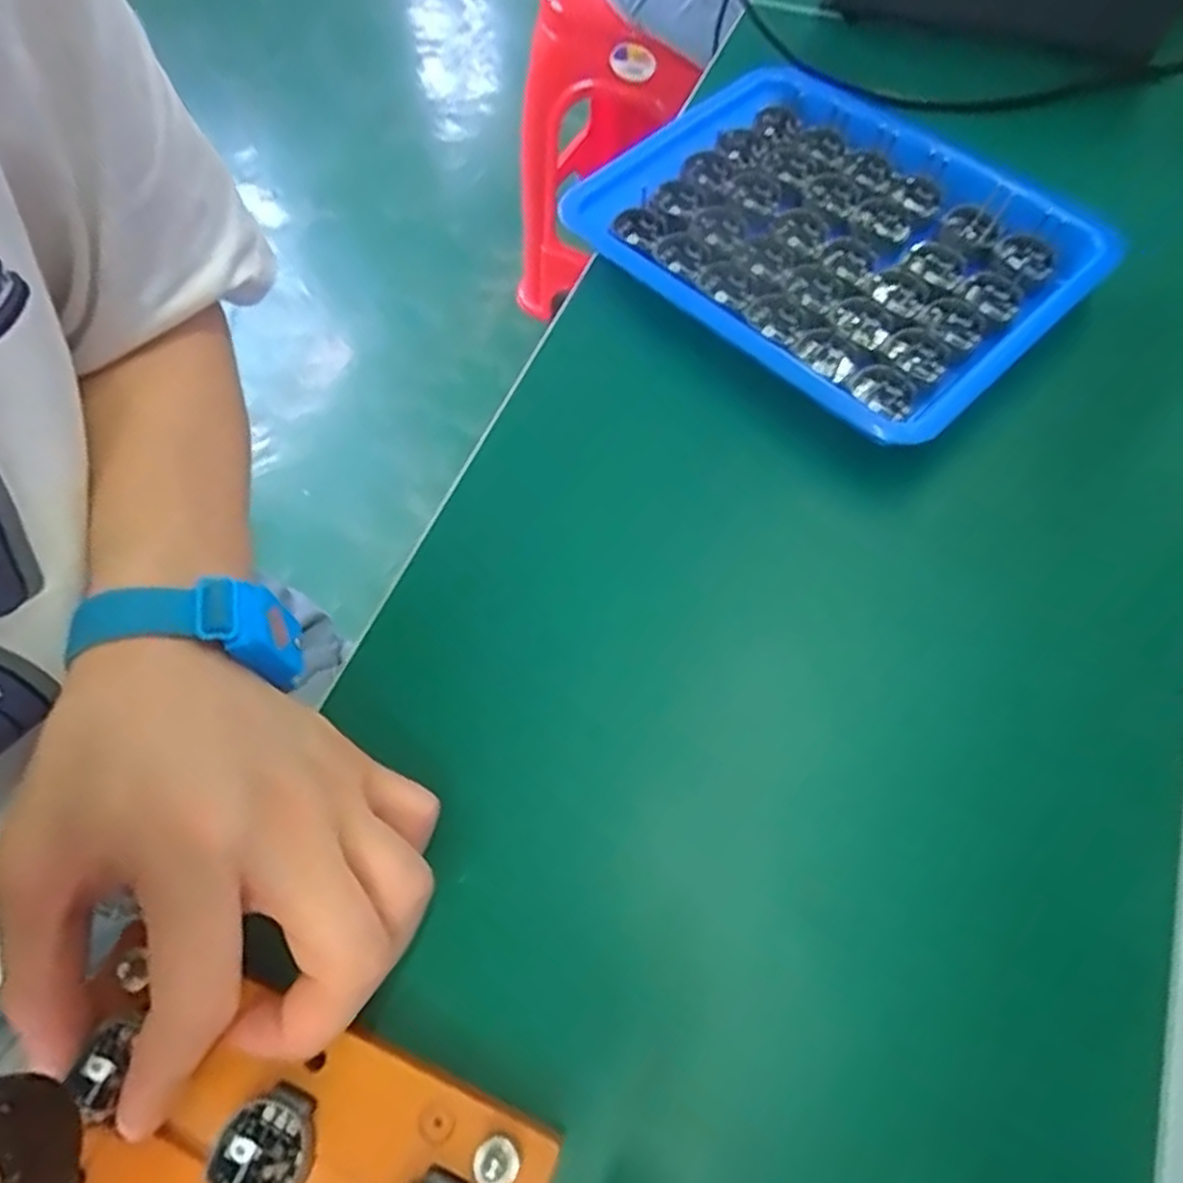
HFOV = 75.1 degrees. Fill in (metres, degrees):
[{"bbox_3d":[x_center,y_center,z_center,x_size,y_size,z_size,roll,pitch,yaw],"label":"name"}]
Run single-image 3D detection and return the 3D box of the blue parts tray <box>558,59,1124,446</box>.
[{"bbox_3d":[0.118,-0.182,0.379,0.182,0.025,0.223,-41,70,-18],"label":"blue parts tray"}]

